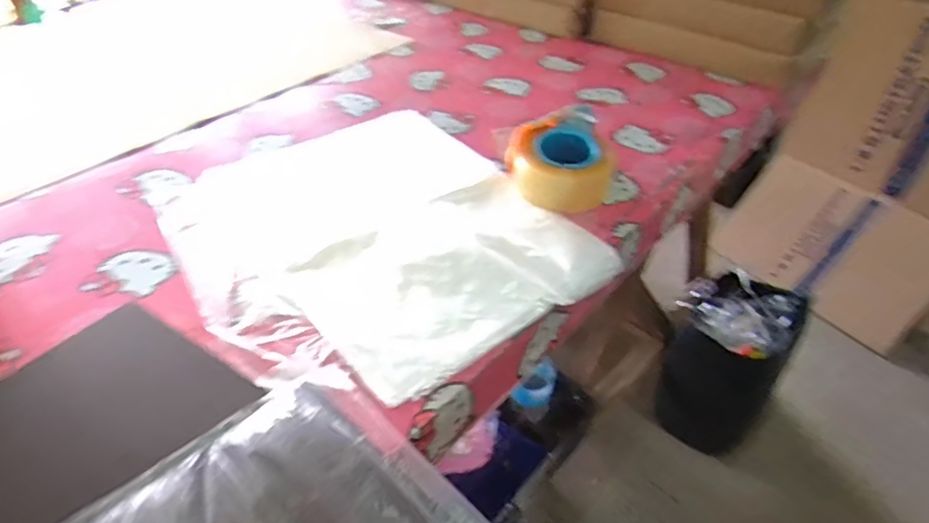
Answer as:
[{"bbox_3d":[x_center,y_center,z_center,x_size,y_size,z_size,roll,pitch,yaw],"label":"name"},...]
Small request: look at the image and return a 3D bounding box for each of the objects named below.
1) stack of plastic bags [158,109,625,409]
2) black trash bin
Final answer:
[{"bbox_3d":[-0.105,-0.045,0.673,0.389,0.027,0.437,-25,47,-28],"label":"stack of plastic bags"},{"bbox_3d":[0.628,0.242,1.428,0.251,0.331,0.279,24,45,24],"label":"black trash bin"}]

